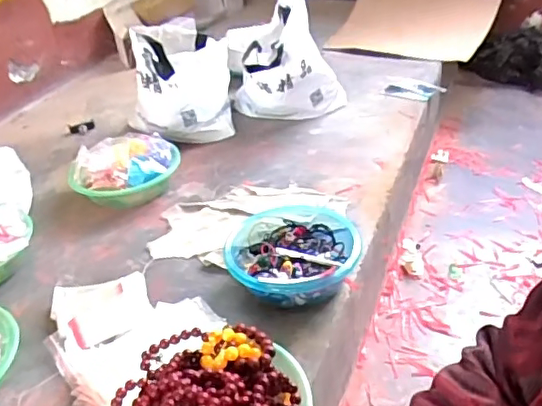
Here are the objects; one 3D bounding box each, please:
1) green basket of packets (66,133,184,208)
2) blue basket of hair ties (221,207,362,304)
[{"bbox_3d":[-0.319,-0.080,1.243,0.226,0.124,0.210,-19,34,-17],"label":"green basket of packets"},{"bbox_3d":[0.025,0.087,0.985,0.241,0.081,0.252,-5,33,3],"label":"blue basket of hair ties"}]

